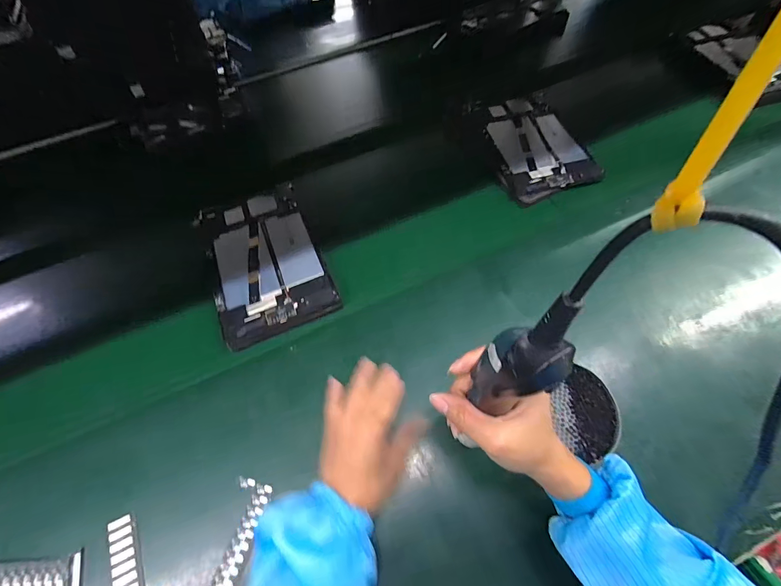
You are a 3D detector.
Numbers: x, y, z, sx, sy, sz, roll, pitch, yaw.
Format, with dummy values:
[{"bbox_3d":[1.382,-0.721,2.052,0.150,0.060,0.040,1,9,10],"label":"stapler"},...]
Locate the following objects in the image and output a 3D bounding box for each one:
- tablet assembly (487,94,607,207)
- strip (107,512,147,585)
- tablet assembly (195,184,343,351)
[{"bbox_3d":[0.240,-0.259,0.598,0.143,0.011,0.251,-11,59,-3],"label":"tablet assembly"},{"bbox_3d":[-0.252,0.267,0.337,0.028,0.005,0.100,-24,60,-10],"label":"strip"},{"bbox_3d":[-0.180,-0.050,0.502,0.147,0.017,0.244,-23,60,-9],"label":"tablet assembly"}]

